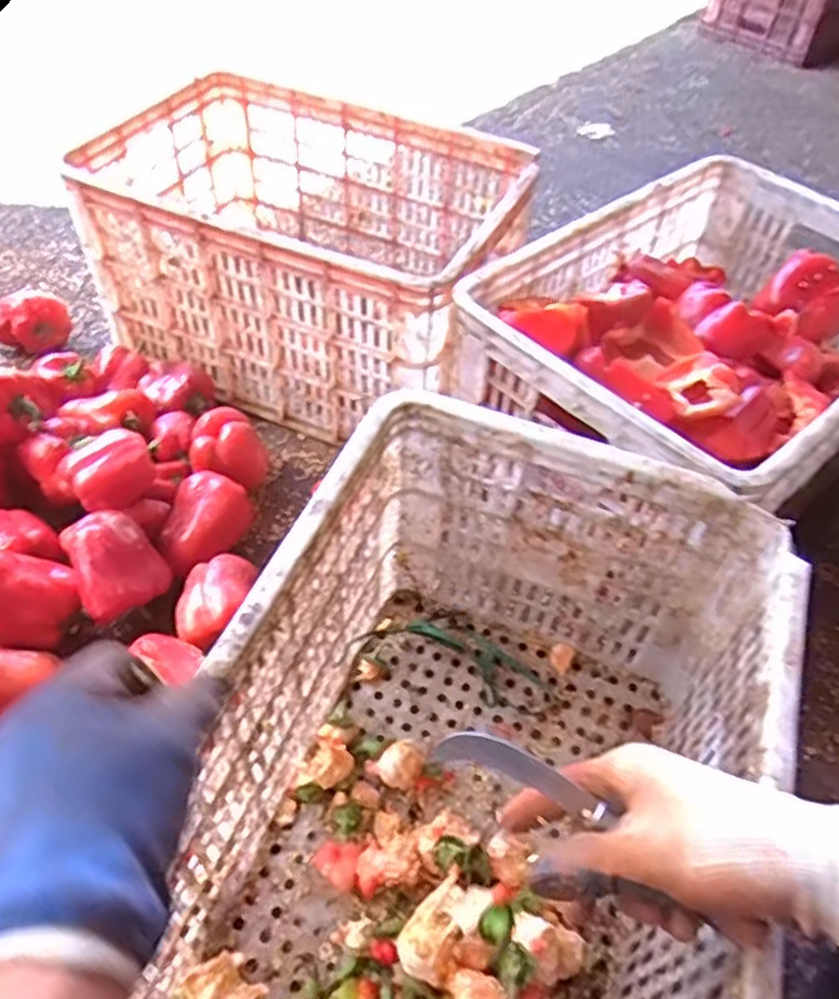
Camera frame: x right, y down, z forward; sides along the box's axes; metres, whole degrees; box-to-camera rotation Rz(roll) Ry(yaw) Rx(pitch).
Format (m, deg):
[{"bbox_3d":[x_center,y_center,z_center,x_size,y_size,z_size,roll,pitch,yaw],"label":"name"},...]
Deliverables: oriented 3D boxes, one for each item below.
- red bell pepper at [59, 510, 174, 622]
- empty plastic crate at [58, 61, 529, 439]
[{"bbox_3d":[-0.296,0.060,0.727,0.082,0.058,0.098,-29,97,-36],"label":"red bell pepper"},{"bbox_3d":[-0.136,-0.295,0.937,0.477,0.254,0.278,21,50,13],"label":"empty plastic crate"}]

